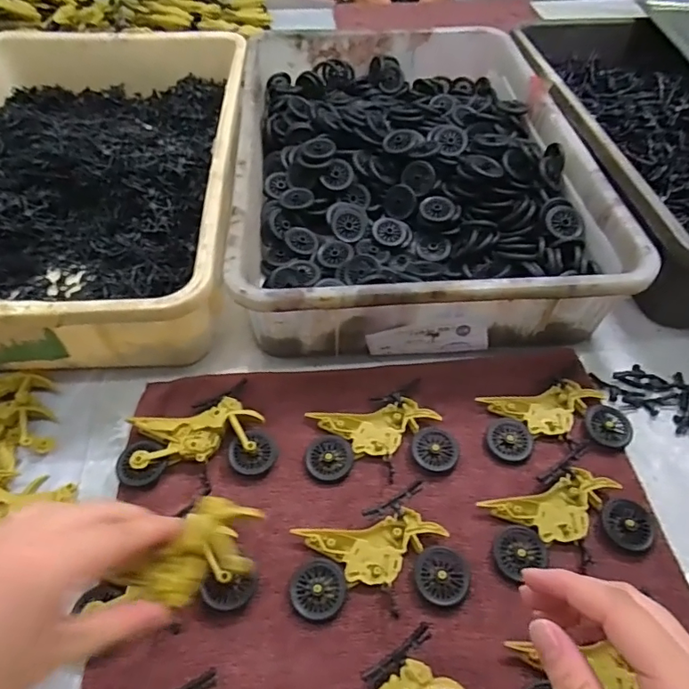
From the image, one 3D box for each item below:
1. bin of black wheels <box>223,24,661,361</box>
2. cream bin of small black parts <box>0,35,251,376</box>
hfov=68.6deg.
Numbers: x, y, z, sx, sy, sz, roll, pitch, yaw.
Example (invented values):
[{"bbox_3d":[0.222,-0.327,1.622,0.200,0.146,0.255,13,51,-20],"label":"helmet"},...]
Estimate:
[{"bbox_3d":[0.065,-0.223,0.574,0.349,0.102,0.508,-3,52,-3],"label":"bin of black wheels"},{"bbox_3d":[-0.294,-0.201,0.557,0.357,0.113,0.513,-2,52,-2],"label":"cream bin of small black parts"}]

